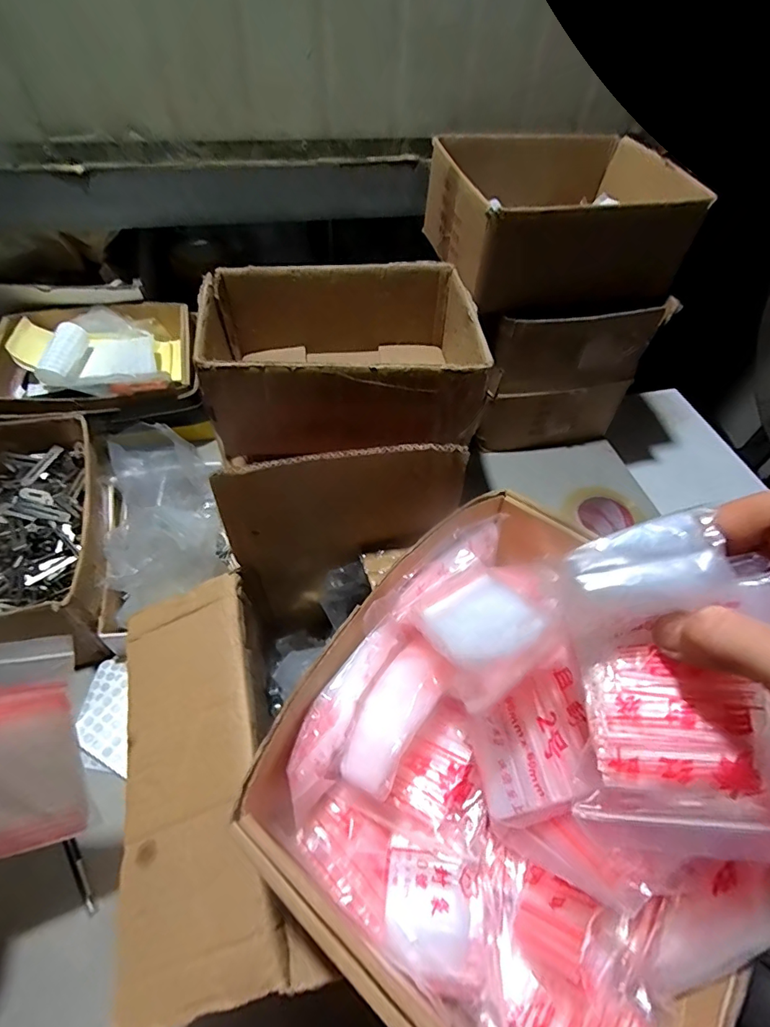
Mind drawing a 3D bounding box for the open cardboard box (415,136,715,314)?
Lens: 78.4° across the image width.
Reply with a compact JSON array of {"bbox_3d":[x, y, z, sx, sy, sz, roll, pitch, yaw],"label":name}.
[{"bbox_3d":[0.226,-0.408,0.654,0.313,0.117,0.262,-6,53,-8],"label":"open cardboard box"}]

